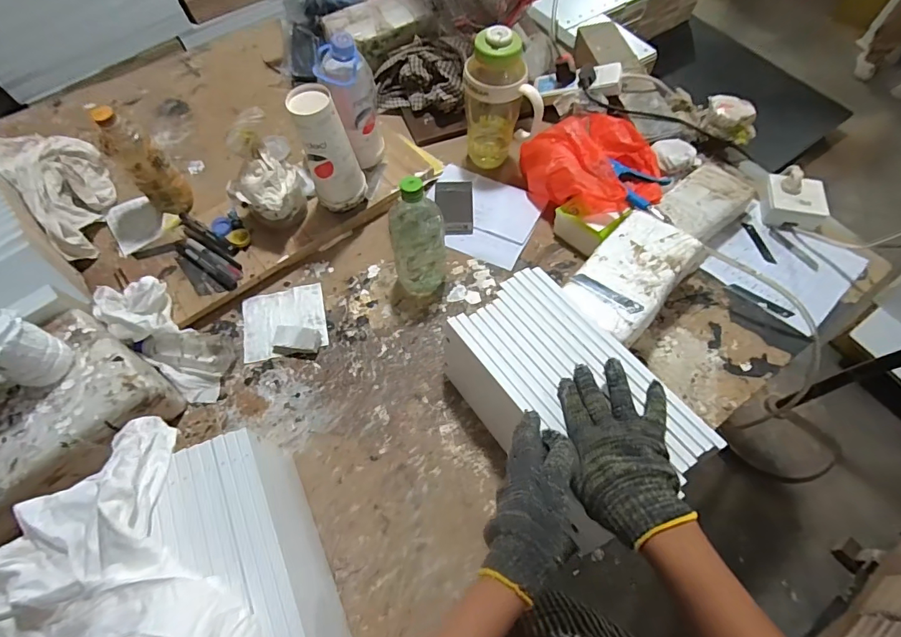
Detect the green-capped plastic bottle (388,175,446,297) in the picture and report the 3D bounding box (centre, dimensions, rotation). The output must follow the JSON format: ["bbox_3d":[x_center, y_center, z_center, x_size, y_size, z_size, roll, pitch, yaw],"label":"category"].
[{"bbox_3d":[-0.048,-0.109,0.677,0.081,0.195,0.071,-4,63,-3],"label":"green-capped plastic bottle"}]

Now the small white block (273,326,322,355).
[{"bbox_3d":[-0.234,0.034,0.700,0.071,0.023,0.036,3,63,1],"label":"small white block"}]

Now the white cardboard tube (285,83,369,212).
[{"bbox_3d":[-0.183,-0.255,0.711,0.084,0.179,0.076,-15,64,-9],"label":"white cardboard tube"}]

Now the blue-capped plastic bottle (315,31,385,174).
[{"bbox_3d":[-0.160,-0.340,0.749,0.087,0.193,0.088,-11,63,-6],"label":"blue-capped plastic bottle"}]

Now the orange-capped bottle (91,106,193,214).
[{"bbox_3d":[-0.492,-0.243,0.748,0.071,0.190,0.054,16,64,7],"label":"orange-capped bottle"}]

